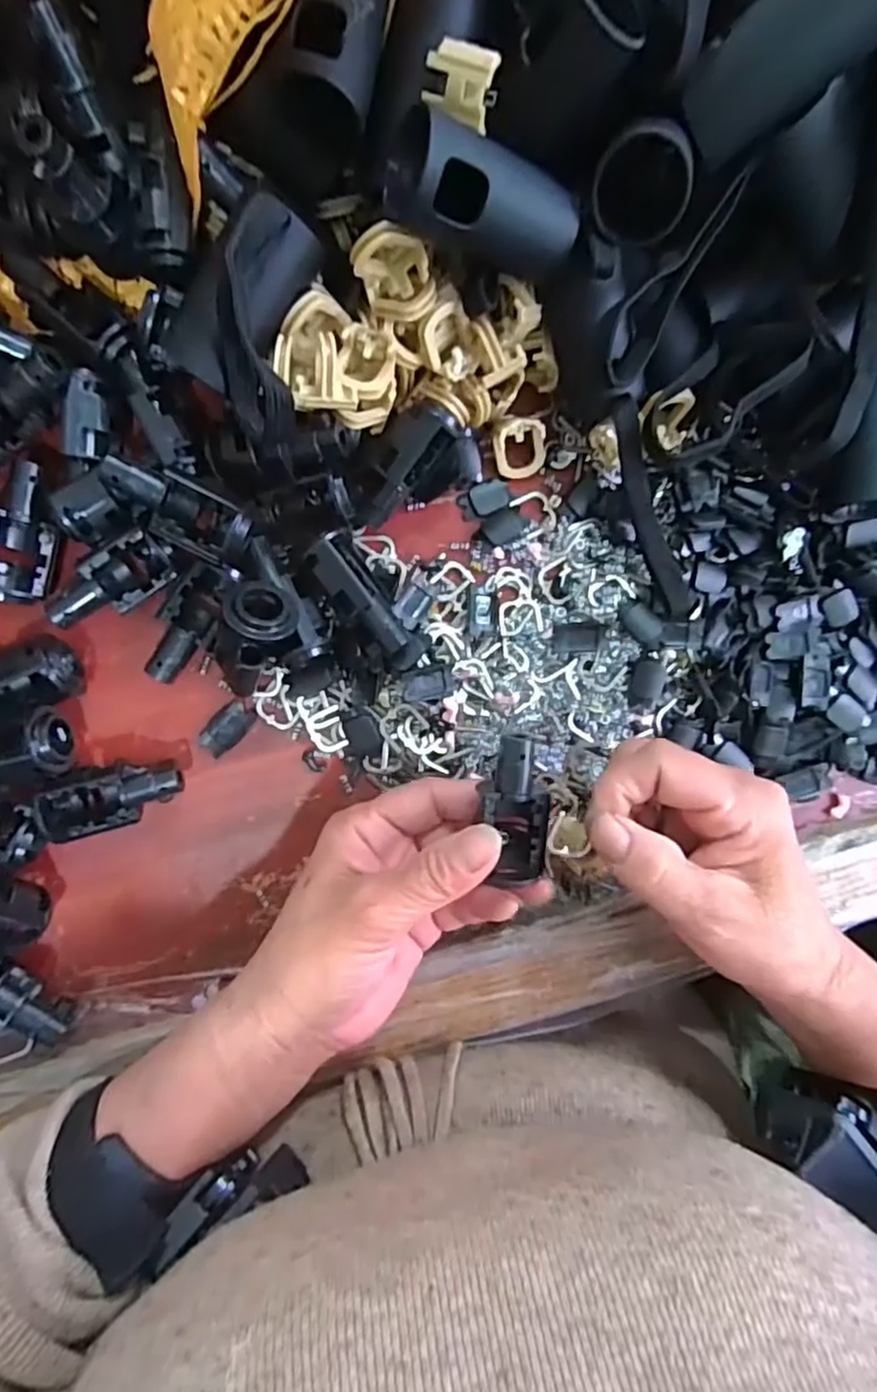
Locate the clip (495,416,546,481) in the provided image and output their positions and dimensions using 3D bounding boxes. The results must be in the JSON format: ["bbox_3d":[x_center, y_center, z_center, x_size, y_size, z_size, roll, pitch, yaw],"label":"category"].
[{"bbox_3d":[0.035,-0.106,0.274,0.022,0.005,0.026,-9,133,-3],"label":"clip"}]

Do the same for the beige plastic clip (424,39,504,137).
[{"bbox_3d":[0.007,-0.190,0.198,0.021,0.012,0.017,17,93,-8],"label":"beige plastic clip"}]

